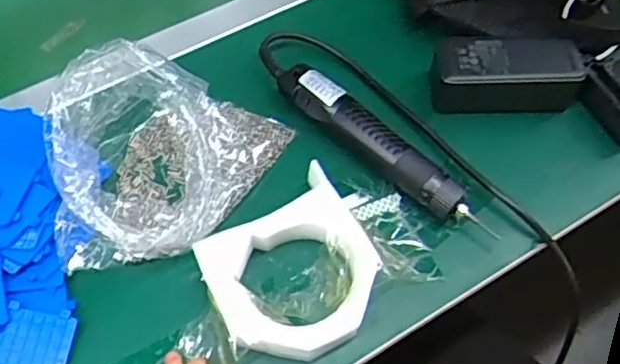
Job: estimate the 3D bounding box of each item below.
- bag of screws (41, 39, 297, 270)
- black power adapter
[{"bbox_3d":[-0.119,-0.027,0.533,0.189,0.082,0.167,-6,60,-4],"label":"bag of screws"},{"bbox_3d":[0.189,-0.104,0.614,0.154,0.057,0.069,-1,60,-1],"label":"black power adapter"}]

